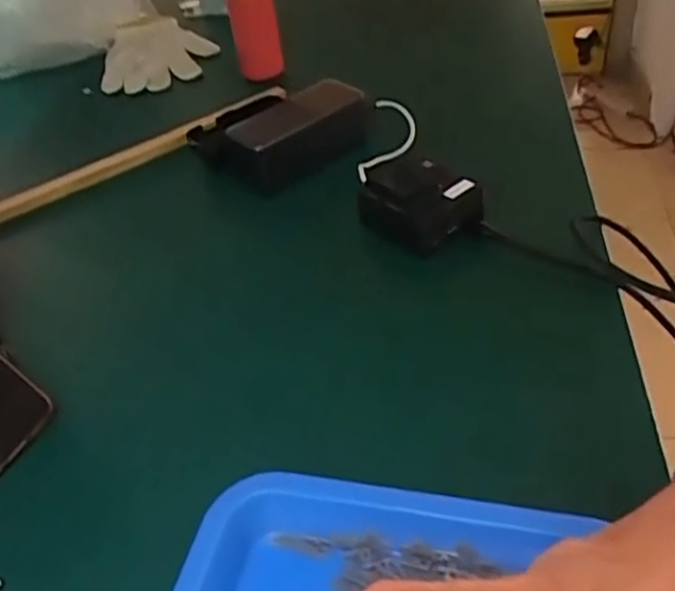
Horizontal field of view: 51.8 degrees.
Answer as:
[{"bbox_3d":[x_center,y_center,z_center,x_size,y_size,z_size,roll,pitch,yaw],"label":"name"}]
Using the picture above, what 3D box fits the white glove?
[{"bbox_3d":[-0.231,-0.313,0.908,0.142,0.033,0.209,-10,42,-3],"label":"white glove"}]

